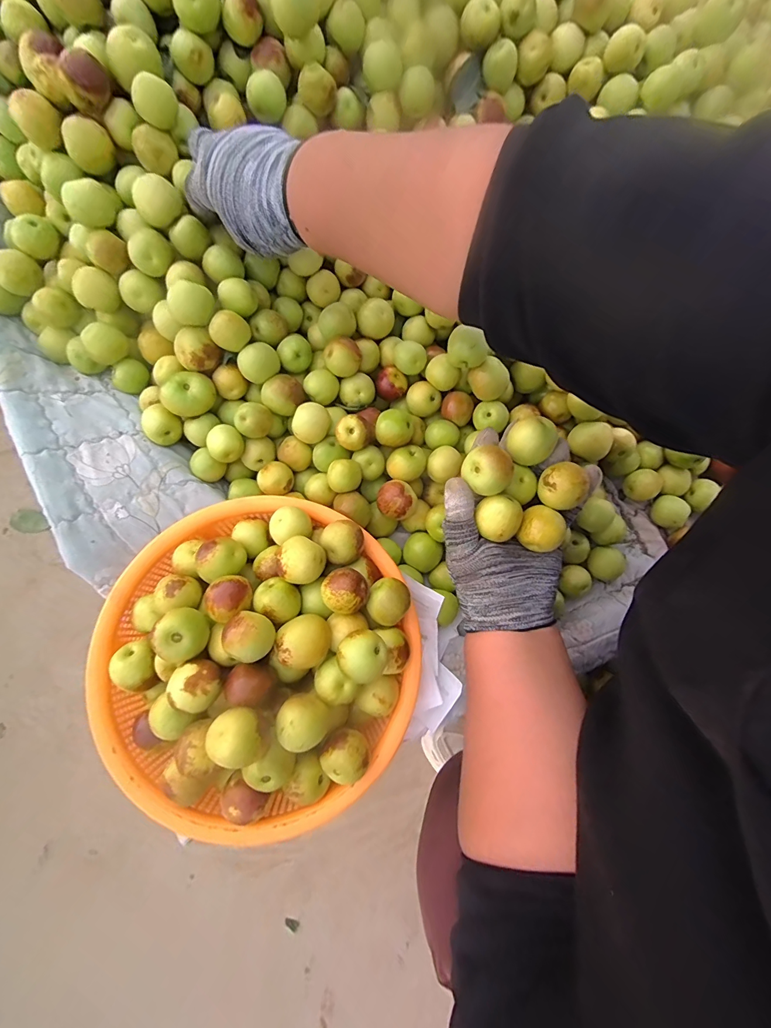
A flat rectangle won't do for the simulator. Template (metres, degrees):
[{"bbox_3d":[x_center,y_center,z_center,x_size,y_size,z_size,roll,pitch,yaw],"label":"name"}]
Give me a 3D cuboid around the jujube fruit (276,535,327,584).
[{"bbox_3d":[-0.066,0.038,0.321,0.034,0.032,0.036,5,78,2],"label":"jujube fruit"}]

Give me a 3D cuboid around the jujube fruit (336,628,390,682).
[{"bbox_3d":[-0.016,0.105,0.301,0.035,0.041,0.033,0,77,1],"label":"jujube fruit"}]

